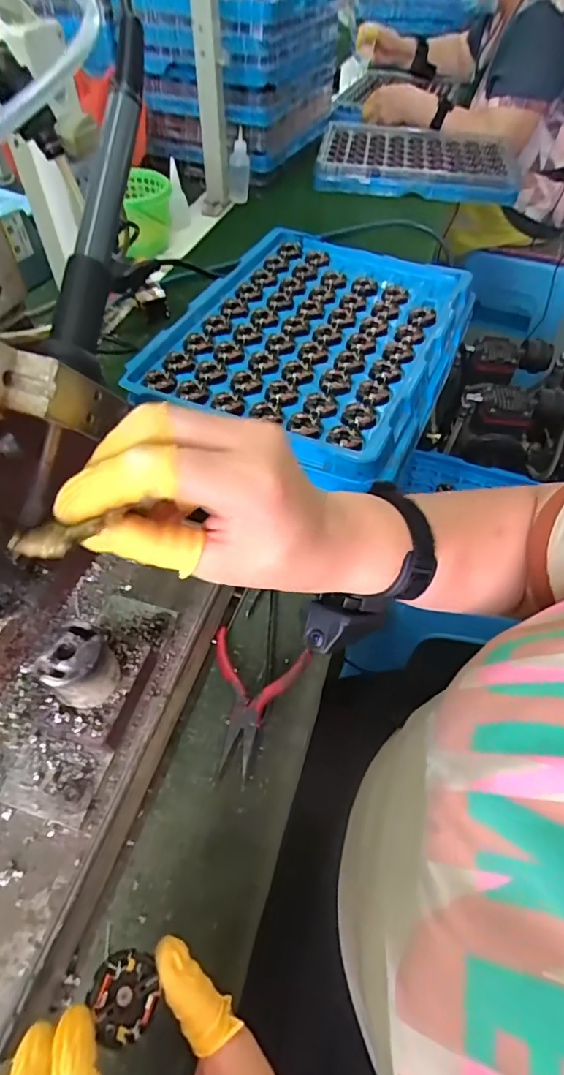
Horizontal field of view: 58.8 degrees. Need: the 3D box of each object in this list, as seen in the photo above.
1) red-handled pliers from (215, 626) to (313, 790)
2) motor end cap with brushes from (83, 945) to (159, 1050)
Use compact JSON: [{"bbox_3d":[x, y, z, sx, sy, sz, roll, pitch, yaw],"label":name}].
[{"bbox_3d":[-0.024,0.115,0.344,0.068,0.015,0.092,12,54,8],"label":"red-handled pliers"},{"bbox_3d":[-0.069,0.199,0.219,0.025,0.010,0.030,-26,80,-36],"label":"motor end cap with brushes"}]

